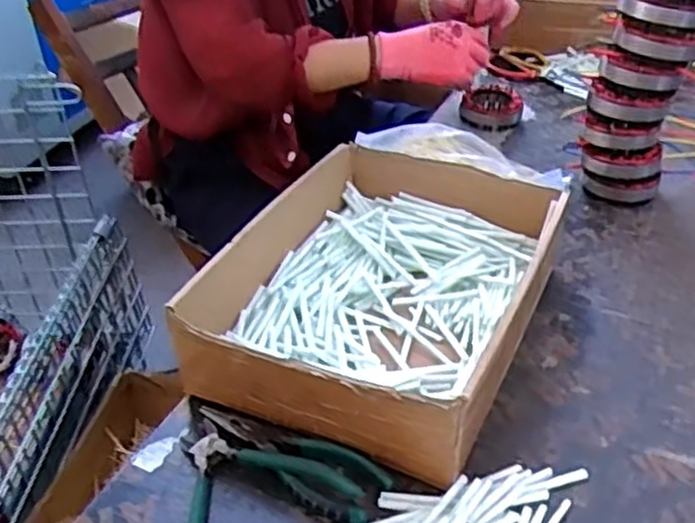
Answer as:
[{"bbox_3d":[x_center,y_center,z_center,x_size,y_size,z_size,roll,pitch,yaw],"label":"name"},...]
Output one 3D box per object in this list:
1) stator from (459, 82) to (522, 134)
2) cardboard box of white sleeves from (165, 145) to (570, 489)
[{"bbox_3d":[0.197,-0.210,0.999,0.081,0.043,0.081,4,36,10],"label":"stator"},{"bbox_3d":[0.038,0.021,0.641,0.245,0.095,0.328,14,39,23],"label":"cardboard box of white sleeves"}]

